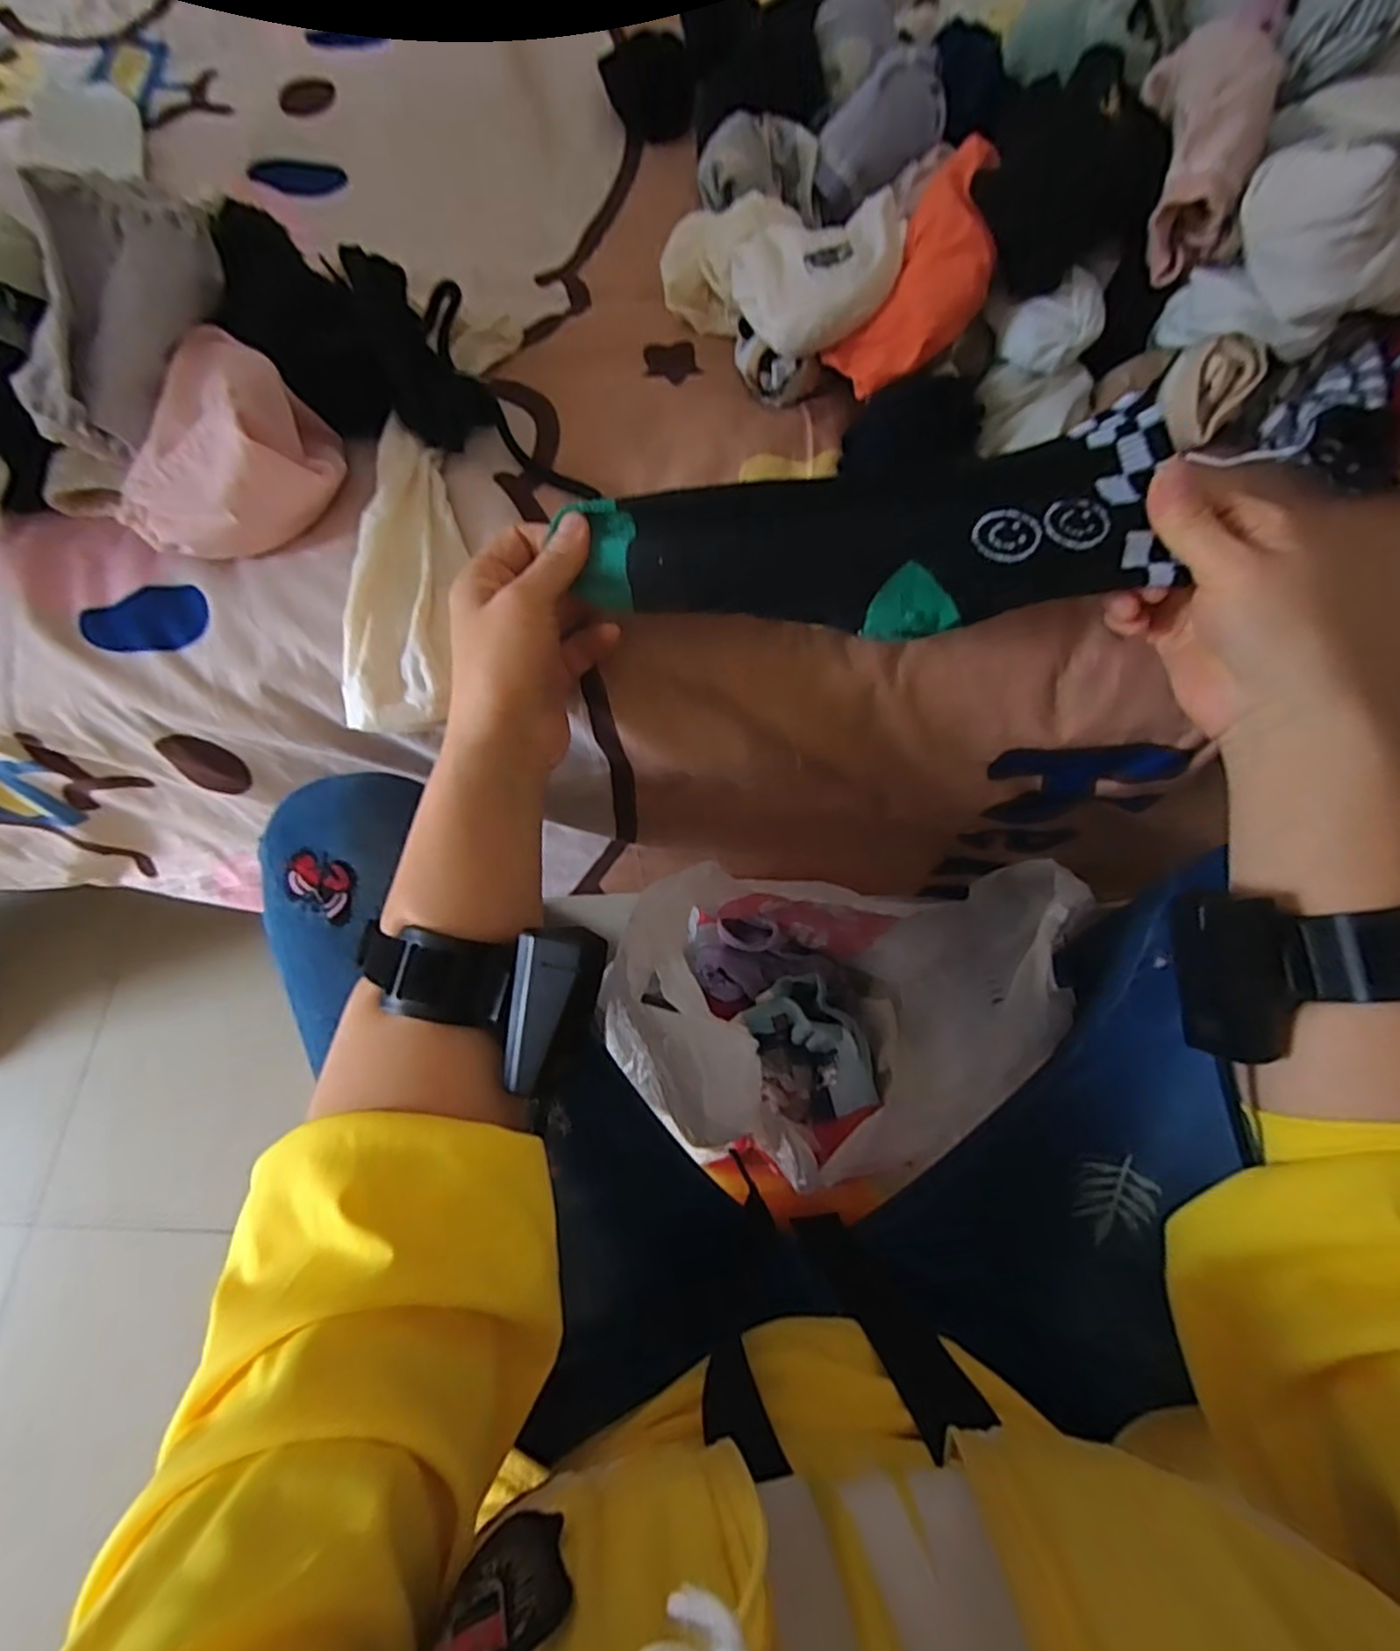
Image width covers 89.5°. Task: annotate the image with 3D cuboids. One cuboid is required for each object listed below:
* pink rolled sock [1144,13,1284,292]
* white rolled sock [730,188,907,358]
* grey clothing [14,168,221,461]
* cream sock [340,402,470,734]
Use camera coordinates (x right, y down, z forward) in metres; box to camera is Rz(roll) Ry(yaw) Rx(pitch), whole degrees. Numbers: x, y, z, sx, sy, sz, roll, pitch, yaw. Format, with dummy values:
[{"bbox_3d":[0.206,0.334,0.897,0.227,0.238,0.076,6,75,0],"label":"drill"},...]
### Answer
[{"bbox_3d":[0.259,-0.359,0.361,0.058,0.048,0.135,9,86,1],"label":"pink rolled sock"},{"bbox_3d":[0.069,-0.297,0.382,0.088,0.036,0.057,-29,71,-12],"label":"white rolled sock"},{"bbox_3d":[-0.291,-0.255,0.348,0.068,0.041,0.143,13,86,2],"label":"grey clothing"},{"bbox_3d":[-0.158,-0.133,0.375,0.061,0.024,0.165,1,84,-2],"label":"cream sock"}]

